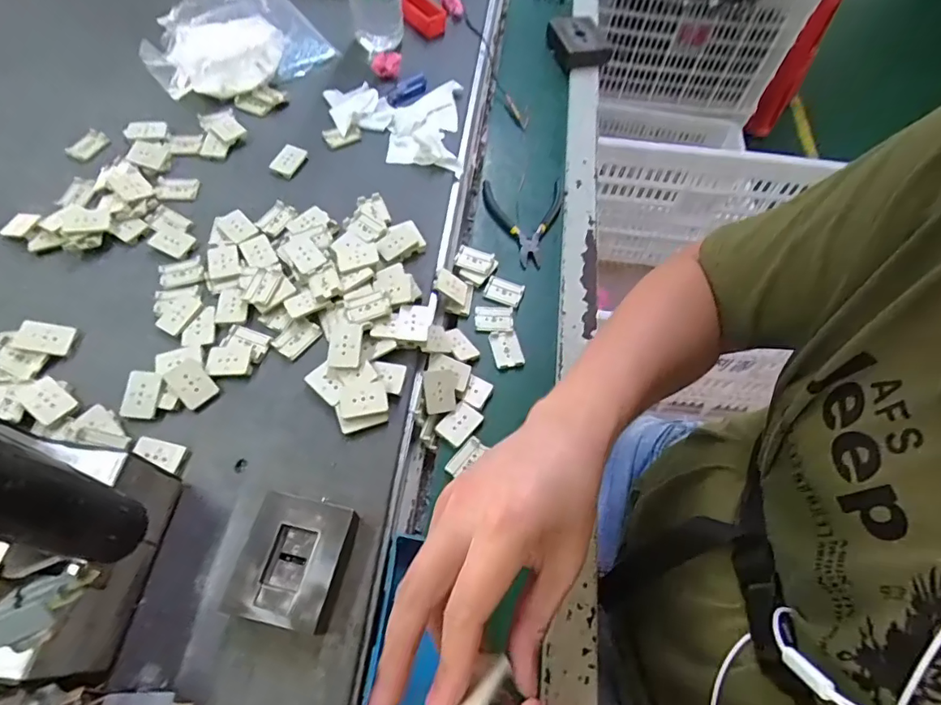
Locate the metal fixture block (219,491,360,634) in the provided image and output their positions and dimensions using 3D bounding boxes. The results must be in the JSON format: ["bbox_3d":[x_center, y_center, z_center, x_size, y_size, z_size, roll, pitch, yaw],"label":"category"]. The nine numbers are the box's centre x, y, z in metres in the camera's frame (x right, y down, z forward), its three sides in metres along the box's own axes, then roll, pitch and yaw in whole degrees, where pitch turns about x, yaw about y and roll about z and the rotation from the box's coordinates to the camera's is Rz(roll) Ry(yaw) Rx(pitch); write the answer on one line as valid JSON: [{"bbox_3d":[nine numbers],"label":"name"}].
[{"bbox_3d":[-0.119,0.144,0.353,0.067,0.030,0.078,12,61,3],"label":"metal fixture block"}]

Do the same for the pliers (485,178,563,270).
[{"bbox_3d":[0.068,-0.148,0.574,0.086,0.013,0.122,-4,61,-6],"label":"pliers"}]

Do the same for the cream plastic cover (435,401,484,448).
[{"bbox_3d":[-0.009,0.063,0.455,0.027,0.006,0.038,40,66,17],"label":"cream plastic cover"}]

